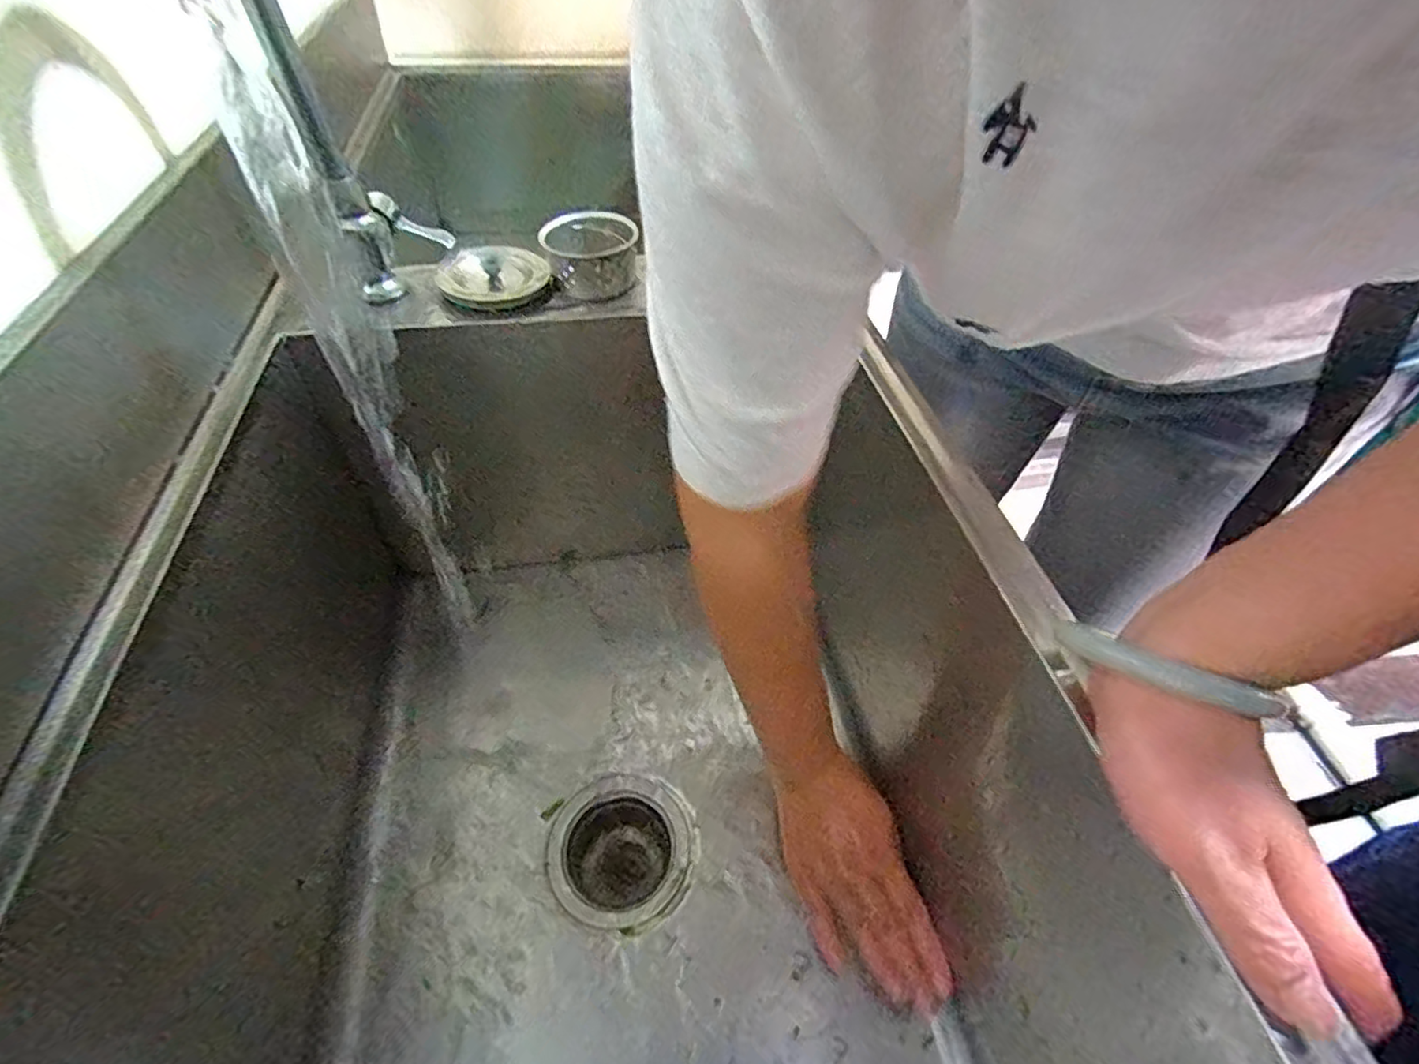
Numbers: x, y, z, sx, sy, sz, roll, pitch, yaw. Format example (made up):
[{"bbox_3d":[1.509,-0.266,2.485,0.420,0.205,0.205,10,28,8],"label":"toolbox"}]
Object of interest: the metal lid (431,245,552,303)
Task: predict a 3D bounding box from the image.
[{"bbox_3d":[-0.167,-0.197,0.487,0.079,0.020,0.070,-24,54,-23],"label":"metal lid"}]

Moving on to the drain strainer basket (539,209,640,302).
[{"bbox_3d":[-0.092,-0.216,0.488,0.065,0.042,0.067,-16,51,-16],"label":"drain strainer basket"}]

